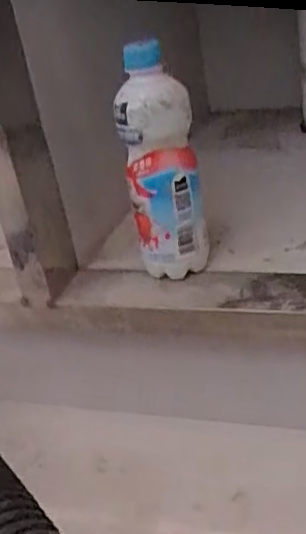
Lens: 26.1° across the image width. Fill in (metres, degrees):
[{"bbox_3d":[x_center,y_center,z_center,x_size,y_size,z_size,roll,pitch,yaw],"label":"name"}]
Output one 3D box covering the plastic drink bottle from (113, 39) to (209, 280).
[{"bbox_3d":[0.007,-0.077,0.519,0.060,0.188,0.052,-8,29,2],"label":"plastic drink bottle"}]

